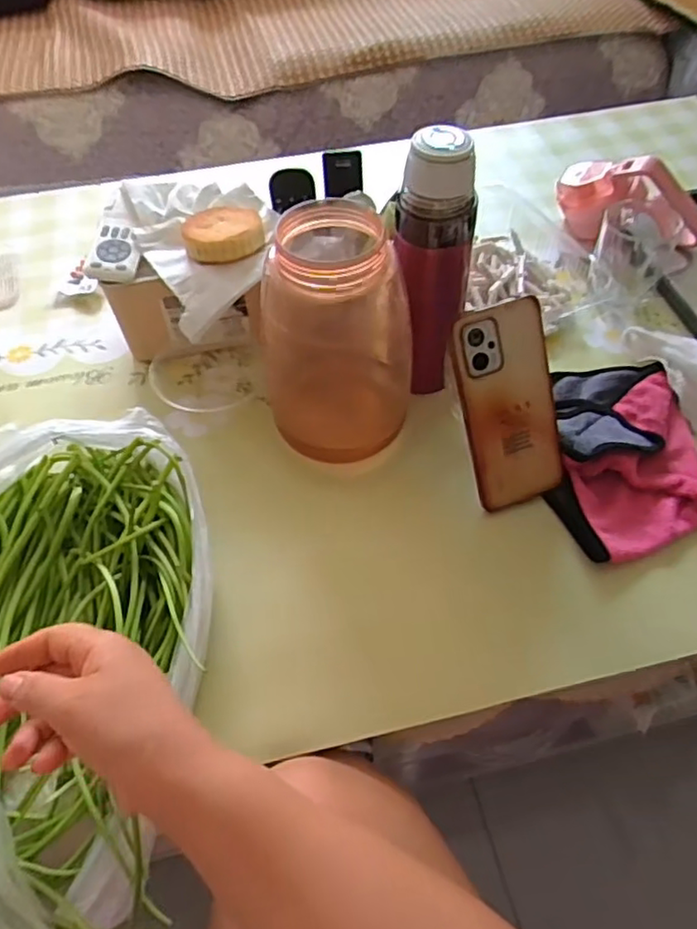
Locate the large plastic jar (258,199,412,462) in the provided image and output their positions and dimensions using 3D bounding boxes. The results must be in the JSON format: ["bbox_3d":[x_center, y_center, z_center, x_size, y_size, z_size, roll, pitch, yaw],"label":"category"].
[{"bbox_3d":[-0.005,-0.113,0.527,0.119,0.201,0.114,4,54,5],"label":"large plastic jar"}]

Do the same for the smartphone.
[{"bbox_3d":[0.129,-0.045,0.499,0.074,0.161,0.008,-18,22,-5],"label":"smartphone"}]

